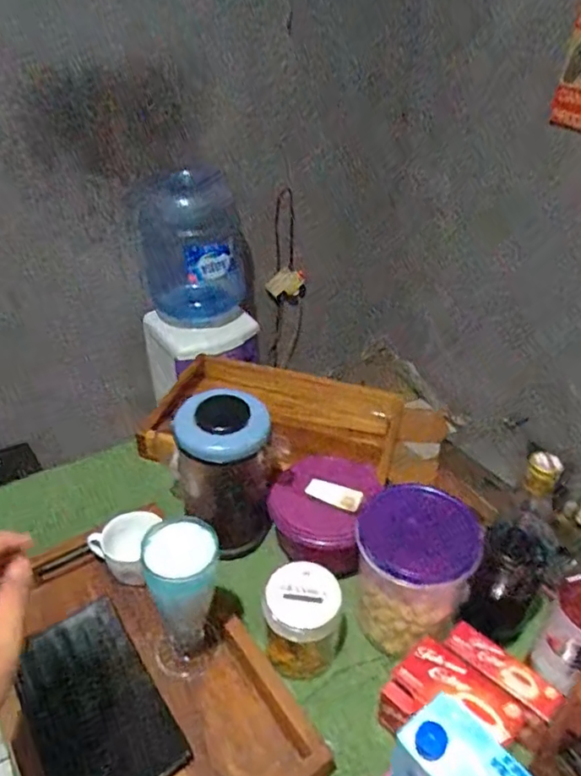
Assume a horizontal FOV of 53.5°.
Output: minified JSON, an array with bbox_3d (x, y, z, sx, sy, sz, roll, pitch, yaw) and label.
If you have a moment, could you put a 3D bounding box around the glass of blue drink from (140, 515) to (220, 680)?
[{"bbox_3d":[-0.115,0.233,0.632,0.077,0.189,0.071,-5,38,-9],"label":"glass of blue drink"}]

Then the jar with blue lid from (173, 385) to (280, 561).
[{"bbox_3d":[-0.087,0.120,0.764,0.105,0.217,0.097,-15,40,-20],"label":"jar with blue lid"}]

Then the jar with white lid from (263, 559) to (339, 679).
[{"bbox_3d":[0.013,0.273,0.677,0.083,0.114,0.077,1,37,-1],"label":"jar with white lid"}]

